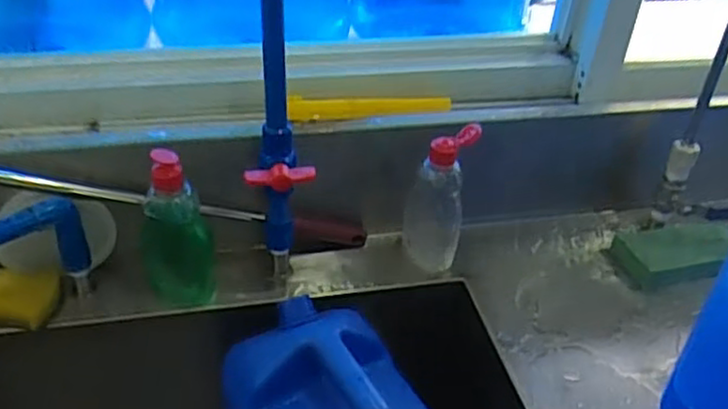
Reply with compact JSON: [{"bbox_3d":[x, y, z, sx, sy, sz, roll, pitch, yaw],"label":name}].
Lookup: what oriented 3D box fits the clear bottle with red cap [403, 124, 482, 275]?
[{"bbox_3d":[0.079,-0.002,0.741,0.062,0.165,0.043,2,38,-3],"label":"clear bottle with red cap"}]

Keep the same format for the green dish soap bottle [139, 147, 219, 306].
[{"bbox_3d":[-0.189,0.020,0.691,0.070,0.174,0.060,-9,40,-17],"label":"green dish soap bottle"}]

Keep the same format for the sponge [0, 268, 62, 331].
[{"bbox_3d":[-0.355,0.091,0.680,0.097,0.029,0.066,2,38,-3],"label":"sponge"}]

